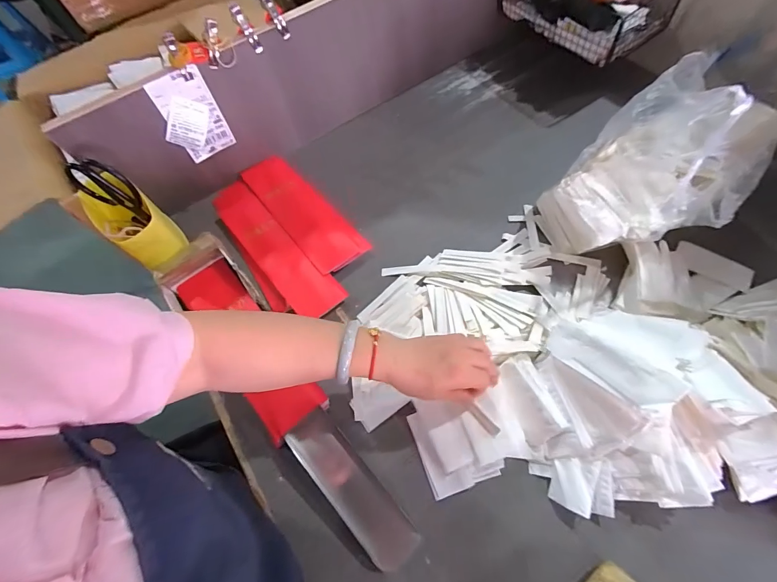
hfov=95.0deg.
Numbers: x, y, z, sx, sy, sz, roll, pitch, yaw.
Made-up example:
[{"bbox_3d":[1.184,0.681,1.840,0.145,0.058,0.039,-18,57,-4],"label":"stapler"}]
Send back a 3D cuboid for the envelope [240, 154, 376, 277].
[{"bbox_3d":[-0.150,-0.137,0.595,0.085,0.014,0.270,-38,68,-15],"label":"envelope"}]

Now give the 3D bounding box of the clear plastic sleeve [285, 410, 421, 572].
[{"bbox_3d":[-0.043,0.225,0.410,0.054,0.017,0.181,-39,68,-15],"label":"clear plastic sleeve"}]

